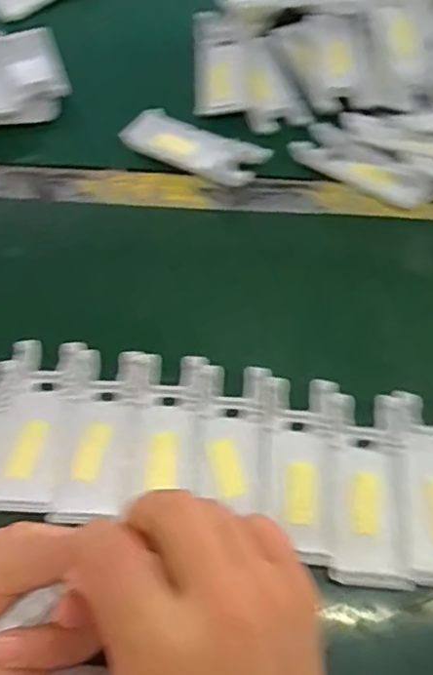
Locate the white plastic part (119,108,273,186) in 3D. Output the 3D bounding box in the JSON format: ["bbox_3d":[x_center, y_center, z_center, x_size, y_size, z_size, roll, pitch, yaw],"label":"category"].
[{"bbox_3d":[-0.016,-0.150,0.473,0.109,0.011,0.047,27,67,14],"label":"white plastic part"}]

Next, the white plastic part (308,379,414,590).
[{"bbox_3d":[0.081,0.080,0.345,0.046,0.008,0.113,-1,63,0],"label":"white plastic part"}]

